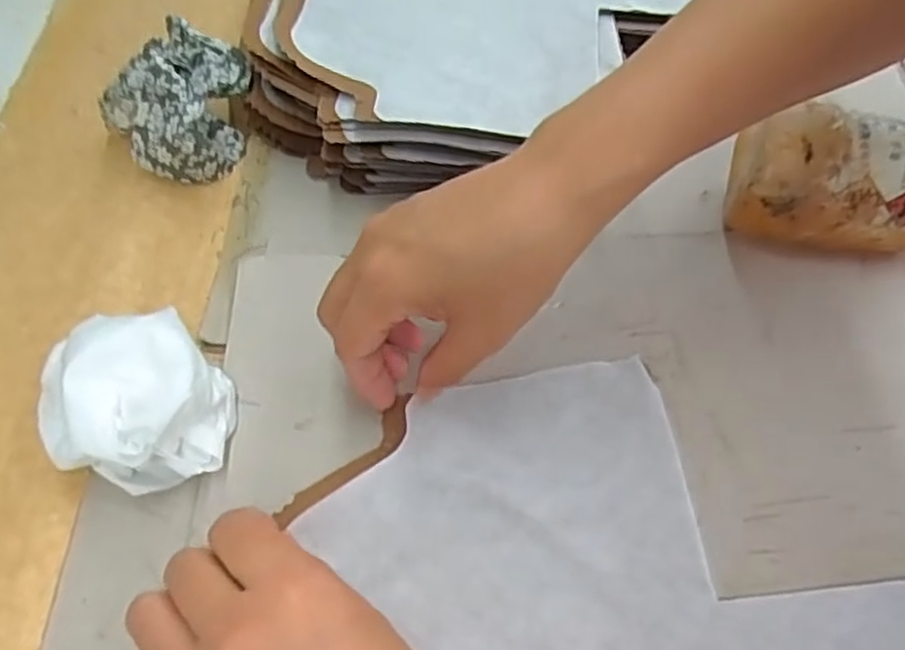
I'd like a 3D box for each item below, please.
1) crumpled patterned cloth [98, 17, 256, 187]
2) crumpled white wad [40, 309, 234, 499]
[{"bbox_3d":[-0.162,-0.137,0.434,0.081,0.066,0.080,38,67,26],"label":"crumpled patterned cloth"},{"bbox_3d":[-0.142,0.034,0.327,0.075,0.042,0.072,-2,56,3],"label":"crumpled white wad"}]

